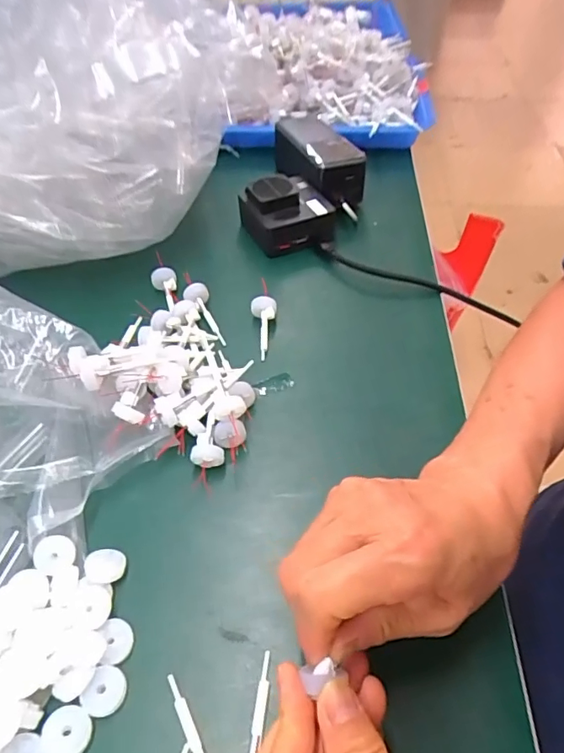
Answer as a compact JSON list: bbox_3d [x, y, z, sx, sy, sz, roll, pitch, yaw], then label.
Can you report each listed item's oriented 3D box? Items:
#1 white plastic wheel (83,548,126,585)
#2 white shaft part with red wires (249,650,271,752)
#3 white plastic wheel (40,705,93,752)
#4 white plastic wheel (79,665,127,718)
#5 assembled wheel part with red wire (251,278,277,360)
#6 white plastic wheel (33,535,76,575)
[{"bbox_3d":[-0.098,0.104,0.283,0.021,0.004,0.020,0,47,0],"label":"white plastic wheel"},{"bbox_3d":[-0.012,0.163,0.234,0.006,0.005,0.068,6,47,5],"label":"white shaft part with red wires"},{"bbox_3d":[-0.098,0.162,0.232,0.021,0.004,0.021,0,47,0],"label":"white plastic wheel"},{"bbox_3d":[-0.084,0.149,0.244,0.018,0.004,0.020,16,49,14],"label":"white plastic wheel"},{"bbox_3d":[-0.014,-0.047,0.413,0.020,0.019,0.075,-2,61,-2],"label":"assembled wheel part with red wire"},{"bbox_3d":[-0.126,0.098,0.284,0.021,0.004,0.019,-17,50,-16],"label":"white plastic wheel"}]

